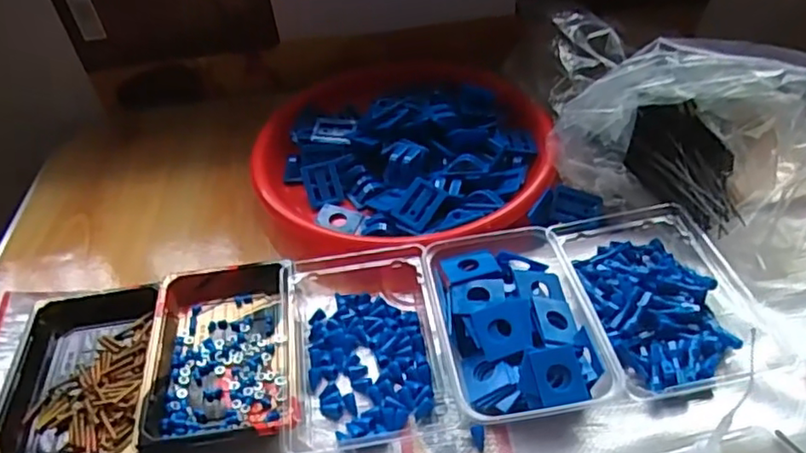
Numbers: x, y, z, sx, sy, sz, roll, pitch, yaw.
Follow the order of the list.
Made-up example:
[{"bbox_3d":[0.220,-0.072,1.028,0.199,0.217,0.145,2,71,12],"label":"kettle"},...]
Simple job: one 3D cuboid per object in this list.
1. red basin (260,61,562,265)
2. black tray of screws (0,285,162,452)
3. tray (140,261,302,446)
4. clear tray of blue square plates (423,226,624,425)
[{"bbox_3d":[-0.001,-0.087,0.645,0.296,0.049,0.297,-3,43,3],"label":"red basin"},{"bbox_3d":[-0.245,0.114,0.473,0.110,0.019,0.164,-11,43,-5],"label":"black tray of screws"},{"bbox_3d":[-0.137,0.088,0.483,0.109,0.027,0.168,-9,43,-4],"label":"tray"},{"bbox_3d":[0.081,0.072,0.471,0.109,0.034,0.160,-8,43,-3],"label":"clear tray of blue square plates"}]

